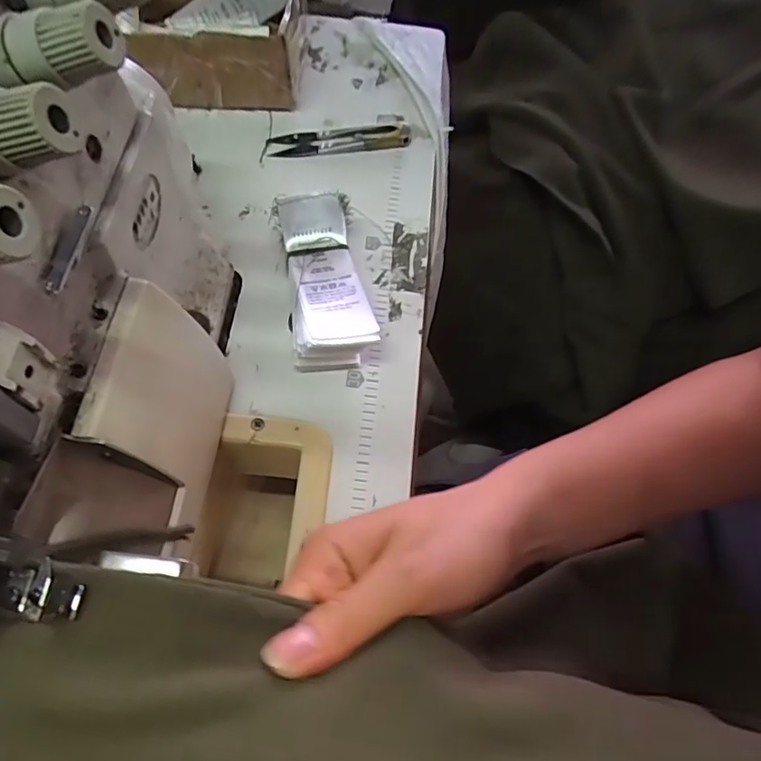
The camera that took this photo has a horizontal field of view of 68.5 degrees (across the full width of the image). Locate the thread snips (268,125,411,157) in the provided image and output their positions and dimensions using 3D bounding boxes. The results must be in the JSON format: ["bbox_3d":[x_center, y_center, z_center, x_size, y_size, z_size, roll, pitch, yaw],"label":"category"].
[{"bbox_3d":[-0.029,-0.175,0.406,0.100,0.010,0.023,-9,64,-3],"label":"thread snips"}]

